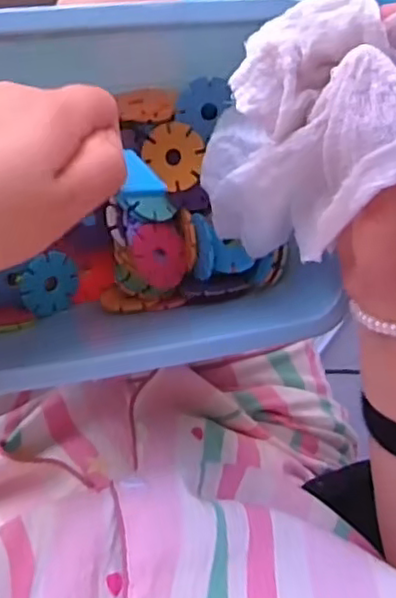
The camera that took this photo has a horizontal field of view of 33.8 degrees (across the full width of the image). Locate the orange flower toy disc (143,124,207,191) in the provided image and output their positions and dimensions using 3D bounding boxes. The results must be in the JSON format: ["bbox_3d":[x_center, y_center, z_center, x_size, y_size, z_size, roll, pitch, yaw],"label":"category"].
[{"bbox_3d":[-0.014,-0.089,0.405,0.041,0.004,0.037,43,110,1],"label":"orange flower toy disc"}]

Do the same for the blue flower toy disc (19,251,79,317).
[{"bbox_3d":[-0.095,-0.010,0.420,0.038,0.005,0.040,-19,119,-38],"label":"blue flower toy disc"}]

